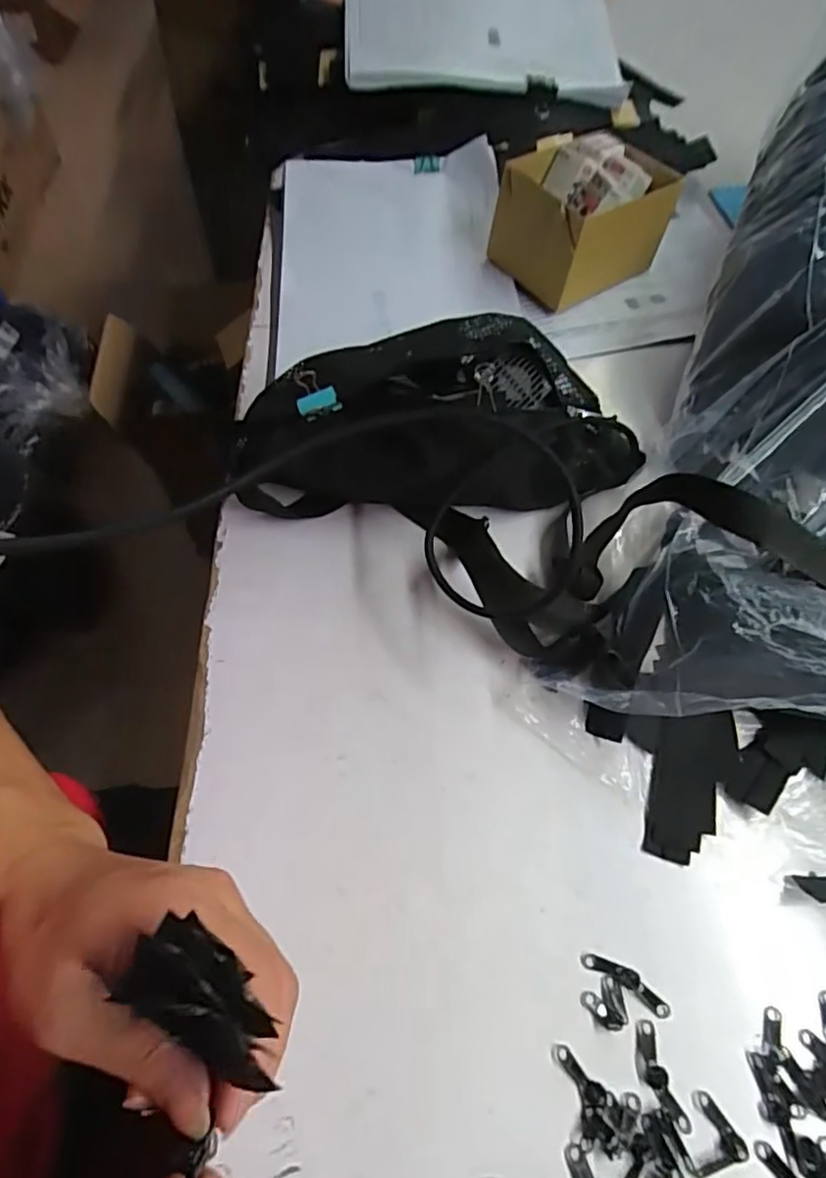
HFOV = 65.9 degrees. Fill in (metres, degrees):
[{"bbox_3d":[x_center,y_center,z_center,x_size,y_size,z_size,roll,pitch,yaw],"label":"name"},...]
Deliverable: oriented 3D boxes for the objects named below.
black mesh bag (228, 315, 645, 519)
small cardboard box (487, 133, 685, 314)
[{"bbox_3d":[0.012,-0.119,0.451,0.266,0.093,0.136,-9,61,-7],"label":"black mesh bag"},{"bbox_3d":[0.157,-0.338,0.581,0.154,0.092,0.100,-32,66,-19],"label":"small cardboard box"}]

